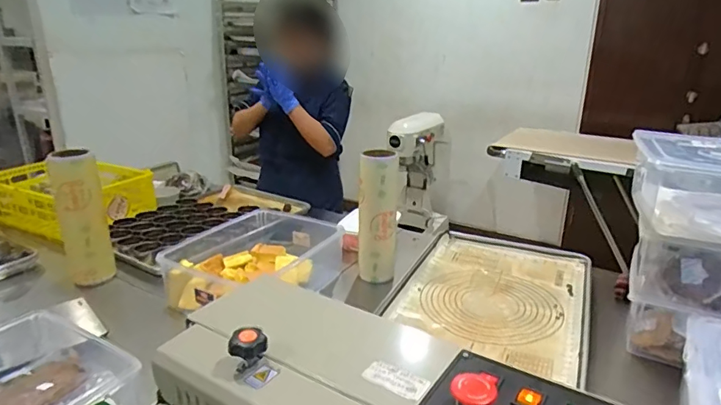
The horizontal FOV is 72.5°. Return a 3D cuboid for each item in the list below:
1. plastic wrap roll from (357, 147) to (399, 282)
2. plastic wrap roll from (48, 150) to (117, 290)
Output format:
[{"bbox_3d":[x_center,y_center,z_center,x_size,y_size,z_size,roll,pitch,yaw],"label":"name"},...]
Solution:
[{"bbox_3d":[0.040,0.035,1.174,0.097,0.297,0.089,3,20,6],"label":"plastic wrap roll"},{"bbox_3d":[-0.646,0.026,1.146,0.100,0.281,0.101,-11,23,-31],"label":"plastic wrap roll"}]

